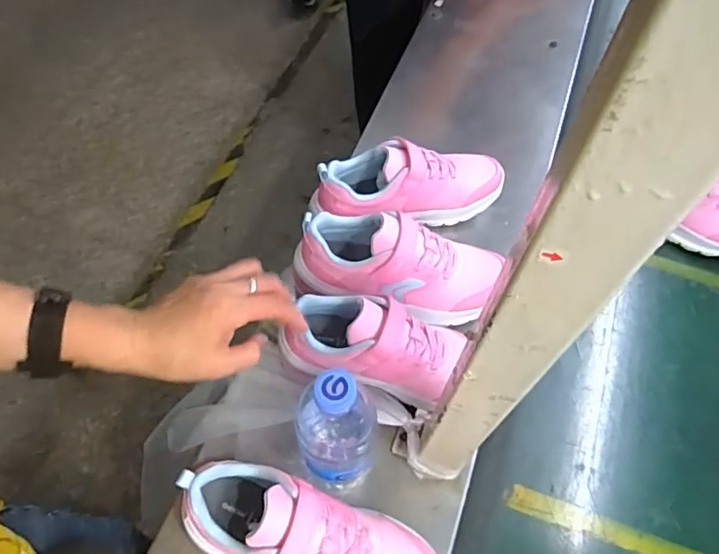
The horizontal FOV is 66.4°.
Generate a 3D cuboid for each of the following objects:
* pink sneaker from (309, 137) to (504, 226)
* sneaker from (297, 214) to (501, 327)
[{"bbox_3d":[0.060,-0.114,0.676,0.237,0.081,0.074,-4,60,-18],"label":"pink sneaker"},{"bbox_3d":[0.035,-0.017,0.613,0.213,0.091,0.087,8,58,6],"label":"sneaker"}]

